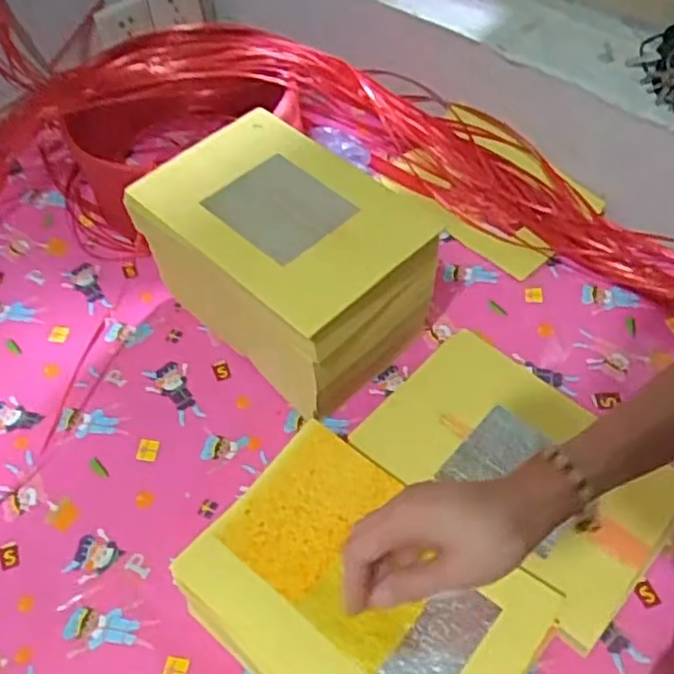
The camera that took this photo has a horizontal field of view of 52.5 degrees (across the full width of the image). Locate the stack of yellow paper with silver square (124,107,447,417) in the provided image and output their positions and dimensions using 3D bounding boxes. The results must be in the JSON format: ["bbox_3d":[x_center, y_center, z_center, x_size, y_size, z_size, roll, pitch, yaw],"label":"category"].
[{"bbox_3d":[-0.043,-0.072,0.636,0.235,0.146,0.157,36,62,25],"label":"stack of yellow paper with silver square"}]

